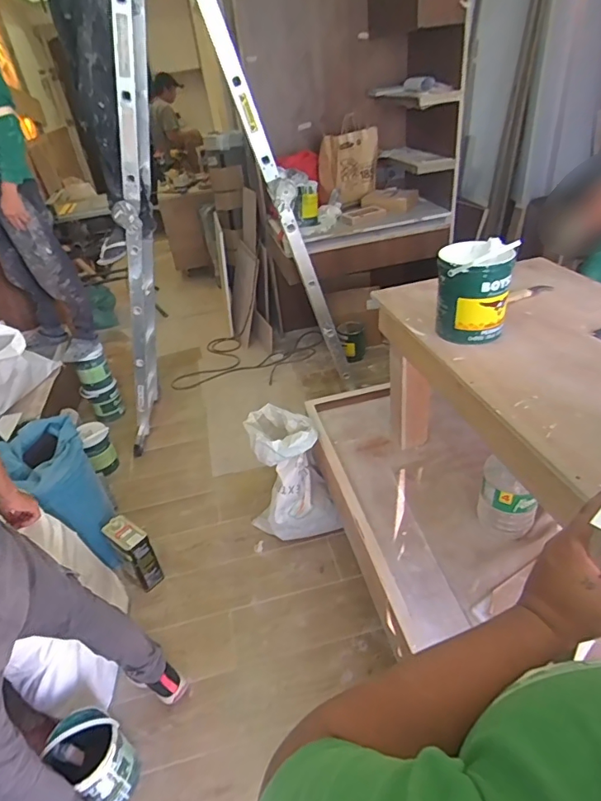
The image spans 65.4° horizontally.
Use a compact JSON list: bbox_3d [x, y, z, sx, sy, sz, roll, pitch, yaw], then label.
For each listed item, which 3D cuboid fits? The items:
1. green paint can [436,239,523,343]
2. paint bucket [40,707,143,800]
[{"bbox_3d":[0.424,-0.274,1.146,0.159,0.212,0.158,-5,35,3],"label":"green paint can"},{"bbox_3d":[-0.521,0.906,1.192,0.176,0.250,0.158,13,39,27],"label":"paint bucket"}]

